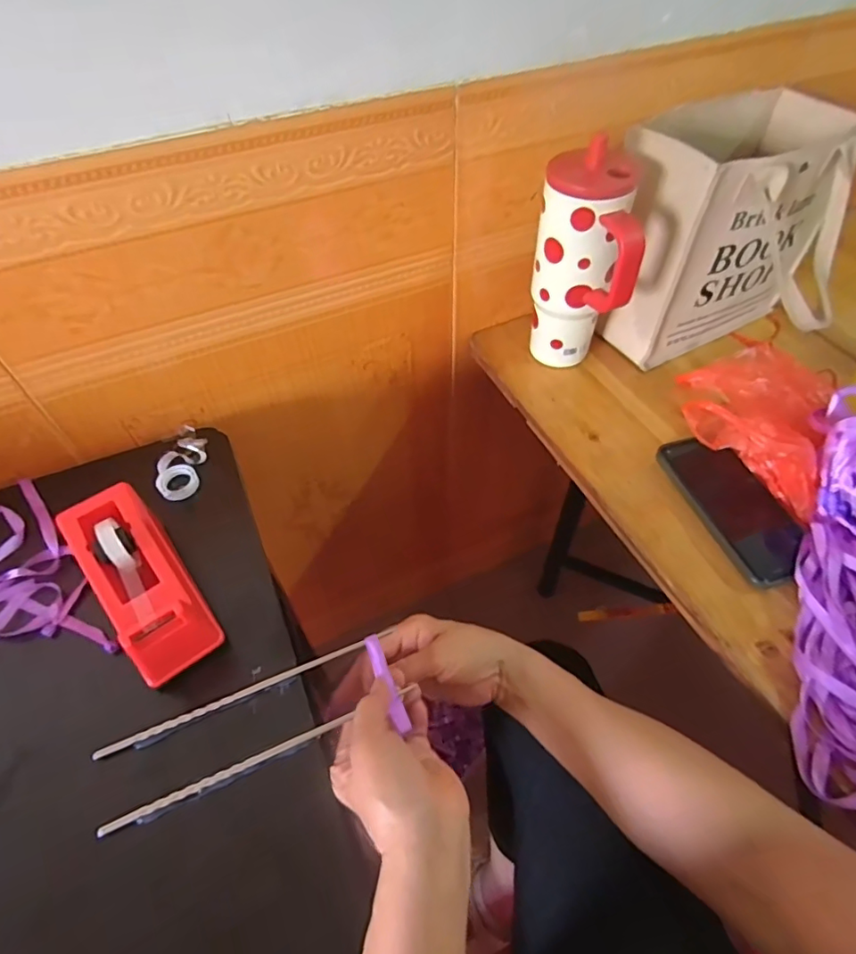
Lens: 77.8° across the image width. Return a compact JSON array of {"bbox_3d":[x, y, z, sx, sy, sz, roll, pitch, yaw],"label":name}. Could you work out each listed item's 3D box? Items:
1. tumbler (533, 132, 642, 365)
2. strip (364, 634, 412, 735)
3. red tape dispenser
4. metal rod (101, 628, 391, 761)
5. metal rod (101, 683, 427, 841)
[{"bbox_3d":[0.155,-0.199,0.546,0.077,0.212,0.104,-8,53,-5],"label":"tumbler"},{"bbox_3d":[-0.032,0.153,0.401,0.011,0.006,0.071,-21,56,-14],"label":"strip"},{"bbox_3d":[-0.226,0.083,0.419,0.064,0.072,0.158,-34,59,-22],"label":"red tape dispenser"},{"bbox_3d":[-0.143,0.165,0.400,0.199,0.004,0.006,-19,55,-14],"label":"metal rod"},{"bbox_3d":[-0.115,0.197,0.375,0.215,0.008,0.007,-19,55,-15],"label":"metal rod"}]

